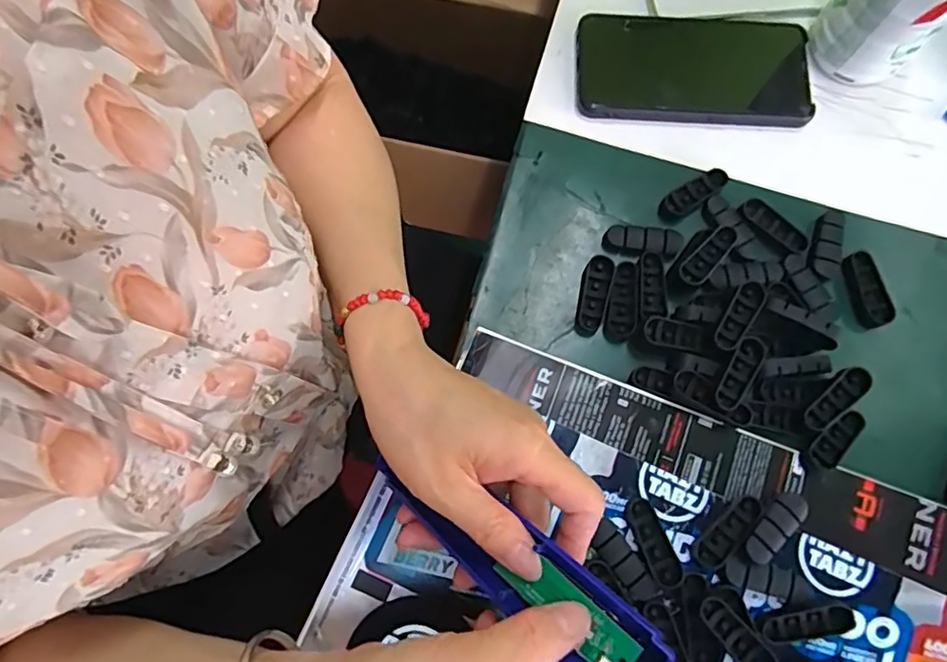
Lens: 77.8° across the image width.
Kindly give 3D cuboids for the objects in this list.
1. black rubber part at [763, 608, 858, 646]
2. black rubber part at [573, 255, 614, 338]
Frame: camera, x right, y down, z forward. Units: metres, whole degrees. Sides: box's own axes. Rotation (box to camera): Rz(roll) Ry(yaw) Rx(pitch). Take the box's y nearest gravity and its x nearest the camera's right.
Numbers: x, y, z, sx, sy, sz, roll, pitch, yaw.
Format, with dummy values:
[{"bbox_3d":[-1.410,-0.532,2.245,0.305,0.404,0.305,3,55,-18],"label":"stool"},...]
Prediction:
[{"bbox_3d":[0.181,0.158,0.315,0.052,0.010,0.016,-6,76,-2],"label":"black rubber part"},{"bbox_3d":[0.075,-0.022,0.367,0.017,0.008,0.050,15,76,3],"label":"black rubber part"}]

